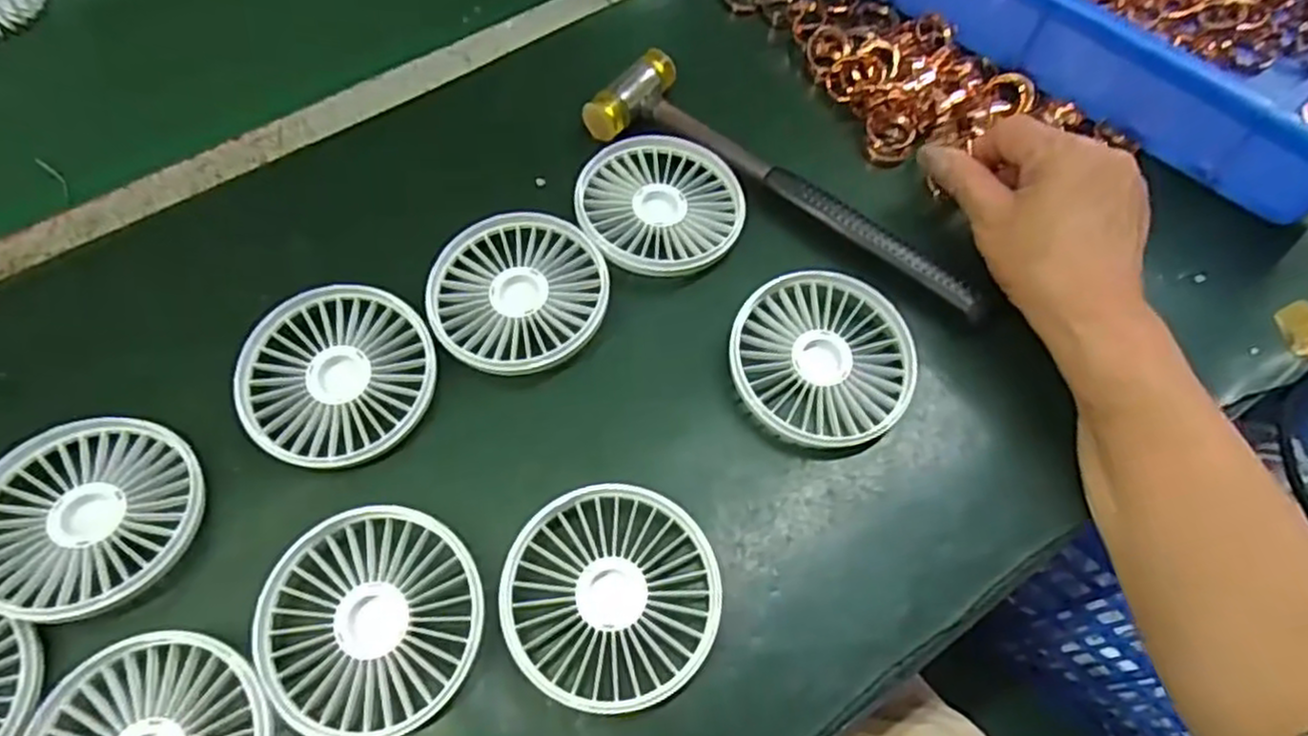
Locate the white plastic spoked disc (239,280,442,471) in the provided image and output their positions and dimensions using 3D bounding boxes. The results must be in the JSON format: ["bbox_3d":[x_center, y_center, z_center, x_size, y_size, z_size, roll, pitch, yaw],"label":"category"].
[{"bbox_3d":[-0.147,0.003,0.352,0.085,0.017,0.084,0,64,0],"label":"white plastic spoked disc"}]

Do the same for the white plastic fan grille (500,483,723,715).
[{"bbox_3d":[-0.018,0.094,0.315,0.085,0.011,0.087,0,64,0],"label":"white plastic fan grille"}]

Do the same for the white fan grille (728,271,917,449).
[{"bbox_3d":[0.081,-0.006,0.362,0.086,0.010,0.084,-7,65,-3],"label":"white fan grille"}]

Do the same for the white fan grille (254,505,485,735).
[{"bbox_3d":[-0.114,0.101,0.306,0.082,0.014,0.091,-39,70,-16],"label":"white fan grille"}]

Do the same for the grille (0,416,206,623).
[{"bbox_3d":[-0.243,0.062,0.324,0.086,0.022,0.085,0,64,0],"label":"grille"}]

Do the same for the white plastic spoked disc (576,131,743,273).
[{"bbox_3d":[0.003,-0.090,0.406,0.085,0.016,0.087,0,64,0],"label":"white plastic spoked disc"}]

